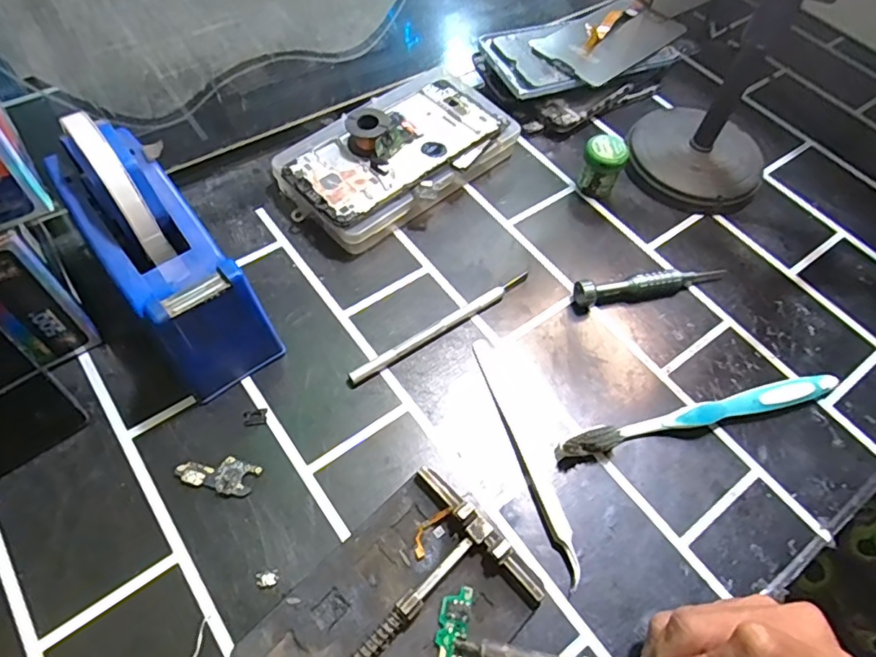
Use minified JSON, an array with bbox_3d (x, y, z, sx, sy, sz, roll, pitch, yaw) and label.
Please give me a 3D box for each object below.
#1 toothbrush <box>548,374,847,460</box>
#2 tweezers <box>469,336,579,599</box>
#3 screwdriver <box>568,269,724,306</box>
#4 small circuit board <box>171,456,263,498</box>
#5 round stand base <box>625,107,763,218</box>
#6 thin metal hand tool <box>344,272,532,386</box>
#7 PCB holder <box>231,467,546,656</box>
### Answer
[{"bbox_3d":[0.157,0.051,0.337,0.183,0.017,0.014,-11,59,-11],"label":"toothbrush"},{"bbox_3d":[0.050,0.067,0.324,0.011,0.005,0.145,-15,60,-13],"label":"tweezers"},{"bbox_3d":[0.148,-0.031,0.389,0.113,0.019,0.019,-11,59,-11],"label":"screwdriver"},{"bbox_3d":[-0.119,0.077,0.306,0.043,0.004,0.019,13,58,5],"label":"small circuit board"},{"bbox_3d":[0.203,-0.132,0.448,0.104,0.030,0.089,19,58,8],"label":"round stand base"},{"bbox_3d":[0.005,-0.003,0.364,0.138,0.008,0.010,-31,65,-21],"label":"thin metal hand tool"},{"bbox_3d":[-0.021,0.137,0.266,0.126,0.021,0.086,-39,68,-24],"label":"PCB holder"}]

